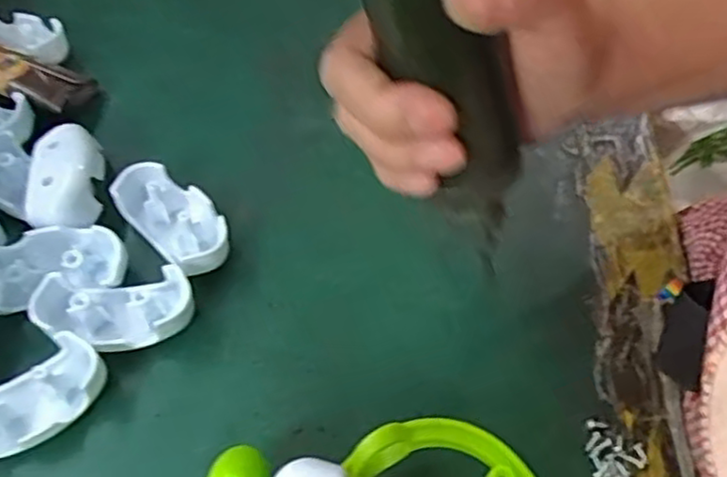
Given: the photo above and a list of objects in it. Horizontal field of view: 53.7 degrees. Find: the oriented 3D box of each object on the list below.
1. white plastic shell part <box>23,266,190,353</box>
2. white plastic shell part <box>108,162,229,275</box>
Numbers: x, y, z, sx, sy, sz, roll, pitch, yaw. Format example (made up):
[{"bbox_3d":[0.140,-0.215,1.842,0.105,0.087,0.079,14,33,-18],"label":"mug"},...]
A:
[{"bbox_3d":[-0.112,0.034,0.322,0.071,0.023,0.033,-6,56,-3],"label":"white plastic shell part"},{"bbox_3d":[-0.089,-0.009,0.349,0.066,0.029,0.034,38,64,24],"label":"white plastic shell part"}]

